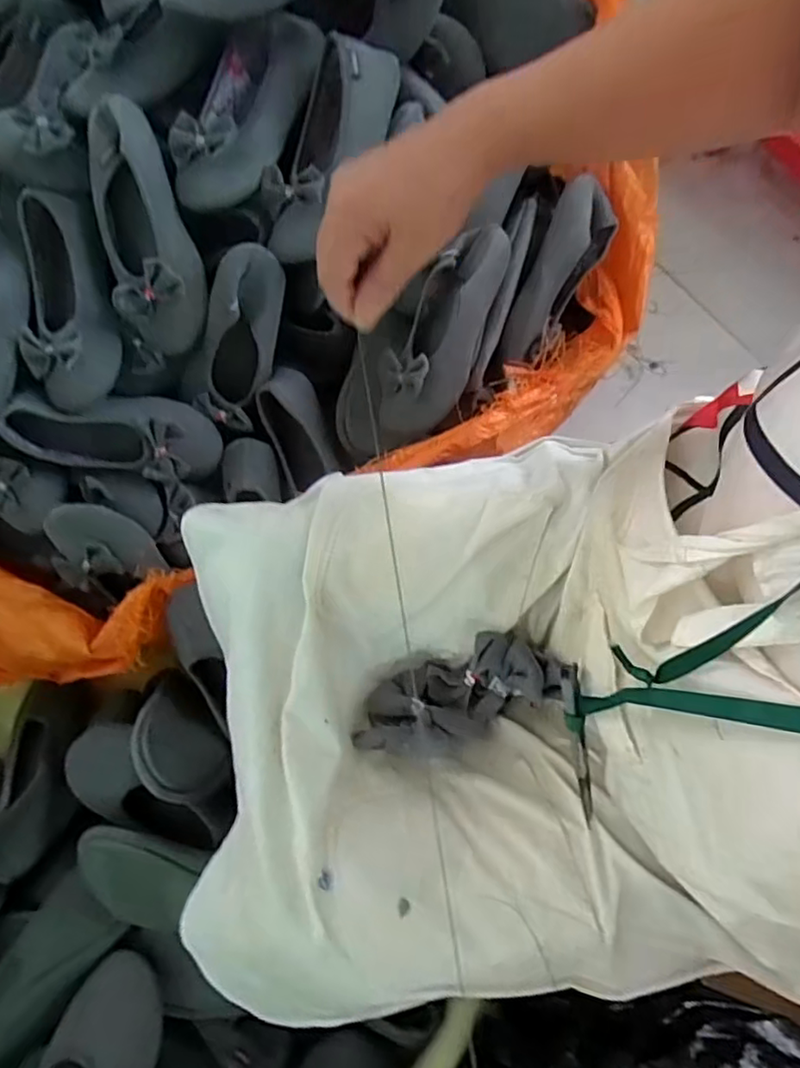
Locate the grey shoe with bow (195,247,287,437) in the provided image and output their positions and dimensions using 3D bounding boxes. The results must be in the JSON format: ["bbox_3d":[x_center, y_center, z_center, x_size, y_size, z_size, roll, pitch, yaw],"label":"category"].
[{"bbox_3d":[-0.183,-0.216,0.673,0.069,0.061,0.200,21,118,4],"label":"grey shoe with bow"}]

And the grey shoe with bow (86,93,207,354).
[{"bbox_3d":[-0.272,-0.324,0.634,0.095,0.058,0.252,-15,101,-7],"label":"grey shoe with bow"}]

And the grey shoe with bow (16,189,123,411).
[{"bbox_3d":[-0.364,-0.254,0.659,0.095,0.047,0.227,-5,94,-4],"label":"grey shoe with bow"}]

